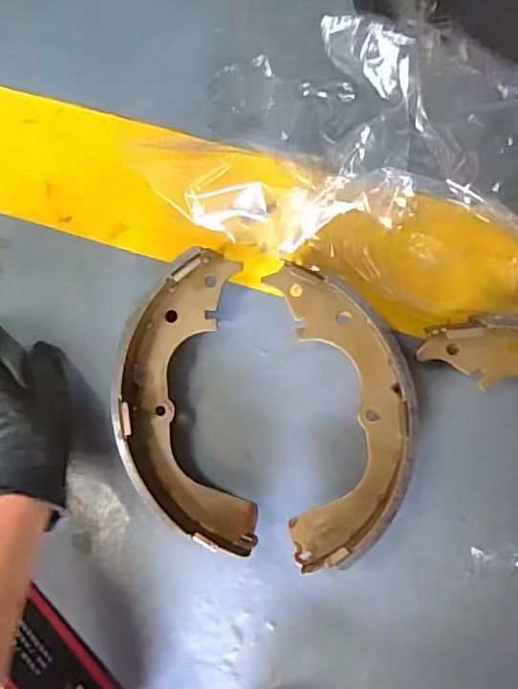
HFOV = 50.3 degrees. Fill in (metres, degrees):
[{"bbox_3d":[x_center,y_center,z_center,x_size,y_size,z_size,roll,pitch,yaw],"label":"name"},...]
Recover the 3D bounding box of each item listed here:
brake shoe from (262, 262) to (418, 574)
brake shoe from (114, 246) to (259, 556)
[{"bbox_3d":[0.066,0.054,0.422,0.096,0.051,0.231,-6,92,9],"label":"brake shoe"},{"bbox_3d":[-0.058,0.047,0.446,0.096,0.056,0.235,-3,93,8],"label":"brake shoe"}]

